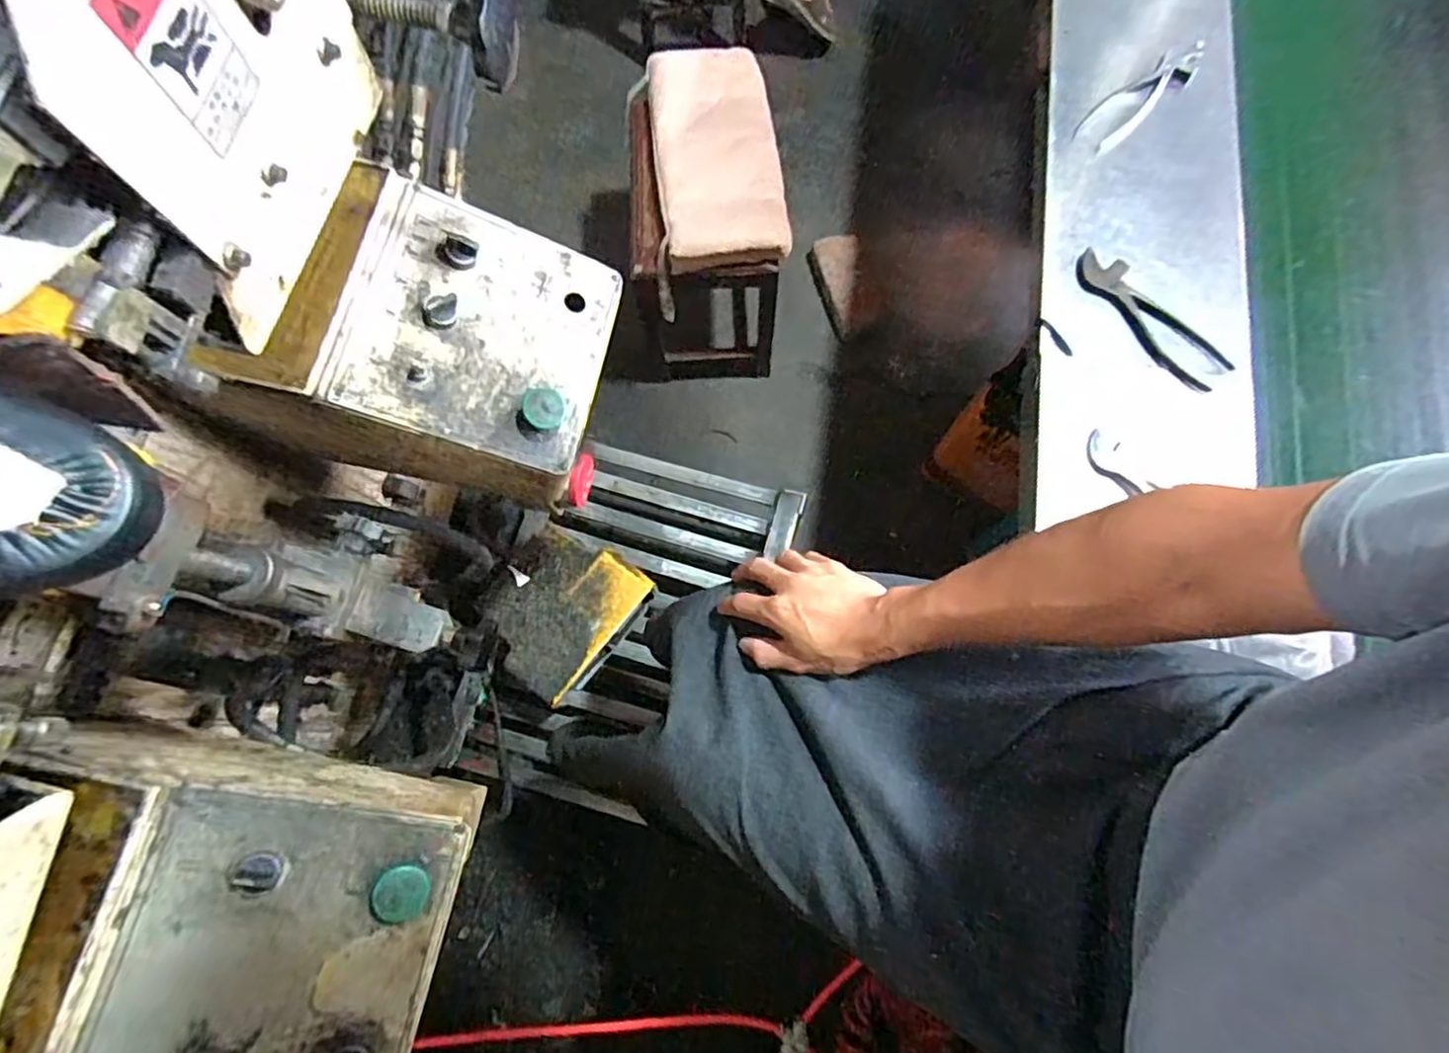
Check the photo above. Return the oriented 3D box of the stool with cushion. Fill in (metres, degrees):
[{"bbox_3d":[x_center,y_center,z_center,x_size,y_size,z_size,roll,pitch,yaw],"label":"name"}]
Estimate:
[{"bbox_3d":[-0.036,-0.565,1.318,0.258,0.418,0.419,-5,75,-1],"label":"stool with cushion"}]

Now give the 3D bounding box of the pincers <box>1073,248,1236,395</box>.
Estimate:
[{"bbox_3d":[0.461,-0.228,0.741,0.057,0.009,0.195,-37,78,-9],"label":"pincers"}]

